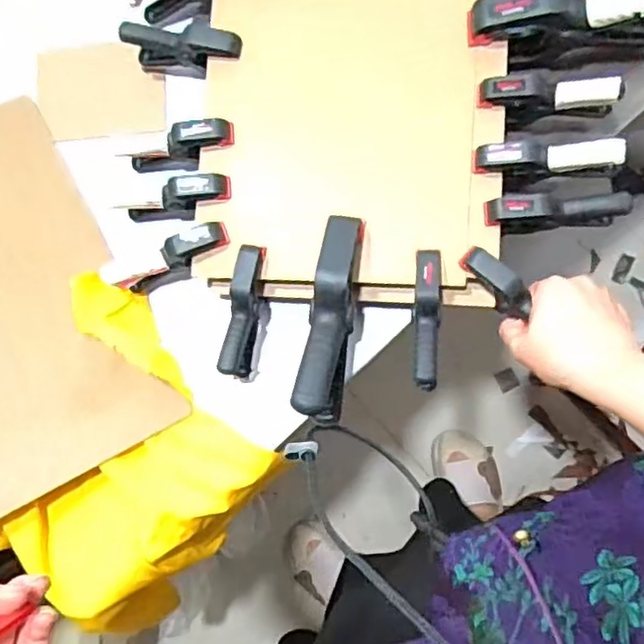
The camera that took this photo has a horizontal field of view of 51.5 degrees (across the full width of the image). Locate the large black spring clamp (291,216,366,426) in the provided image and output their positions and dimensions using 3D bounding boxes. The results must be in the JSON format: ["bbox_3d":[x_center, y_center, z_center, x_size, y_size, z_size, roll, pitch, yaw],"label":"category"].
[{"bbox_3d":[0.009,0.000,0.562,0.032,0.090,0.170,9,87,8],"label":"large black spring clamp"}]

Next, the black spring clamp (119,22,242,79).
[{"bbox_3d":[-0.127,-0.252,0.628,0.114,0.072,0.025,11,87,8],"label":"black spring clamp"}]

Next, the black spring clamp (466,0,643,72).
[{"bbox_3d":[0.214,-0.254,0.570,0.172,0.123,0.033,-3,85,7],"label":"black spring clamp"}]

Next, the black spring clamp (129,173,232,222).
[{"bbox_3d":[-0.135,-0.110,0.616,0.123,0.038,0.029,-13,82,45],"label":"black spring clamp"}]

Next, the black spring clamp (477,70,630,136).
[{"bbox_3d":[0.191,-0.188,0.579,0.113,0.084,0.030,-5,85,7],"label":"black spring clamp"}]

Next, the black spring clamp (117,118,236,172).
[{"bbox_3d":[-0.134,-0.158,0.620,0.127,0.039,0.031,-11,83,41],"label":"black spring clamp"}]

